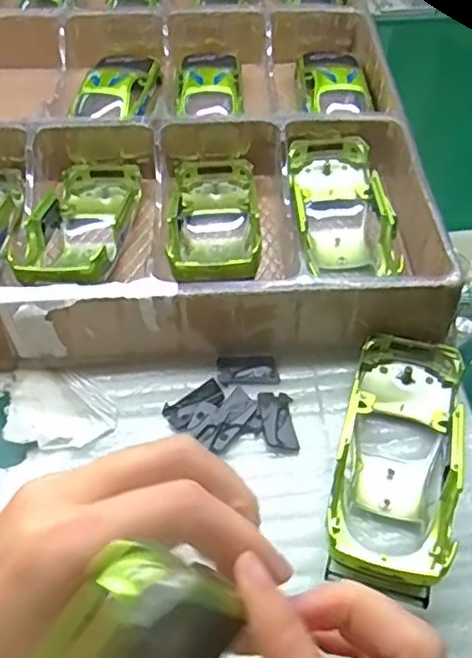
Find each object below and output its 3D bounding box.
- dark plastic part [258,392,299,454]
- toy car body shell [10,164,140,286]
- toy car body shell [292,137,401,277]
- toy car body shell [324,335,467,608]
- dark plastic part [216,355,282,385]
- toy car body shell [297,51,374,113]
[{"bbox_3d":[0.022,0.048,0.324,0.017,0.005,0.034,-3,53,-3],"label":"dark plastic part"},{"bbox_3d":[-0.094,-0.060,0.381,0.063,0.035,0.141,-3,33,-1],"label":"toy car body shell"},{"bbox_3d":[0.064,-0.078,0.393,0.057,0.033,0.107,-2,53,-2],"label":"toy car body shell"},{"bbox_3d":[0.078,0.060,0.301,0.055,0.042,0.136,14,45,10],"label":"toy car body shell"},{"bbox_3d":[0.007,0.023,0.344,0.034,0.004,0.019,-1,53,-1],"label":"dark plastic part"},{"bbox_3d":[0.073,-0.192,0.473,0.049,0.024,0.080,-2,53,-2],"label":"toy car body shell"}]

